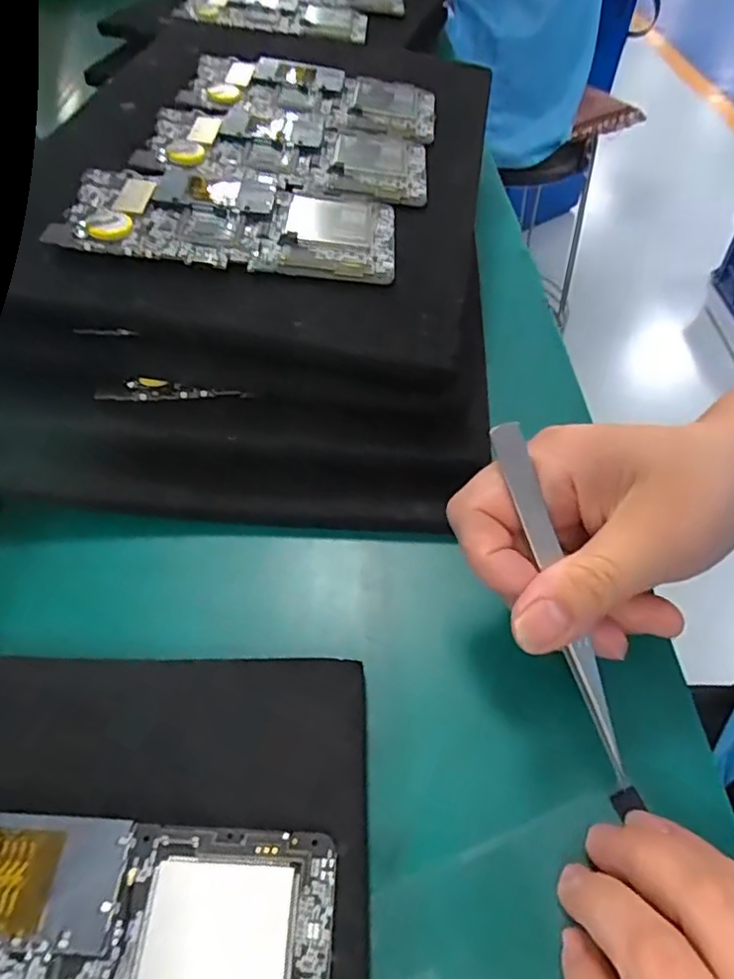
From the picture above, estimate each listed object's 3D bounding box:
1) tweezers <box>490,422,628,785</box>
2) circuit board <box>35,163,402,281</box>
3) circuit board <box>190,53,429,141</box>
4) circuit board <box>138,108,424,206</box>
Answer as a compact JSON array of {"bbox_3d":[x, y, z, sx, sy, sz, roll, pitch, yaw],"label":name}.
[{"bbox_3d":[0.065,0.036,0.199,0.011,0.005,0.122,-18,90,-11],"label":"tweezers"},{"bbox_3d":[-0.062,-0.130,0.284,0.150,0.006,0.077,7,54,-4],"label":"circuit board"},{"bbox_3d":[-0.032,-0.247,0.376,0.150,0.007,0.069,5,59,-4],"label":"circuit board"},{"bbox_3d":[-0.042,-0.189,0.330,0.149,0.004,0.079,5,56,-4],"label":"circuit board"}]

